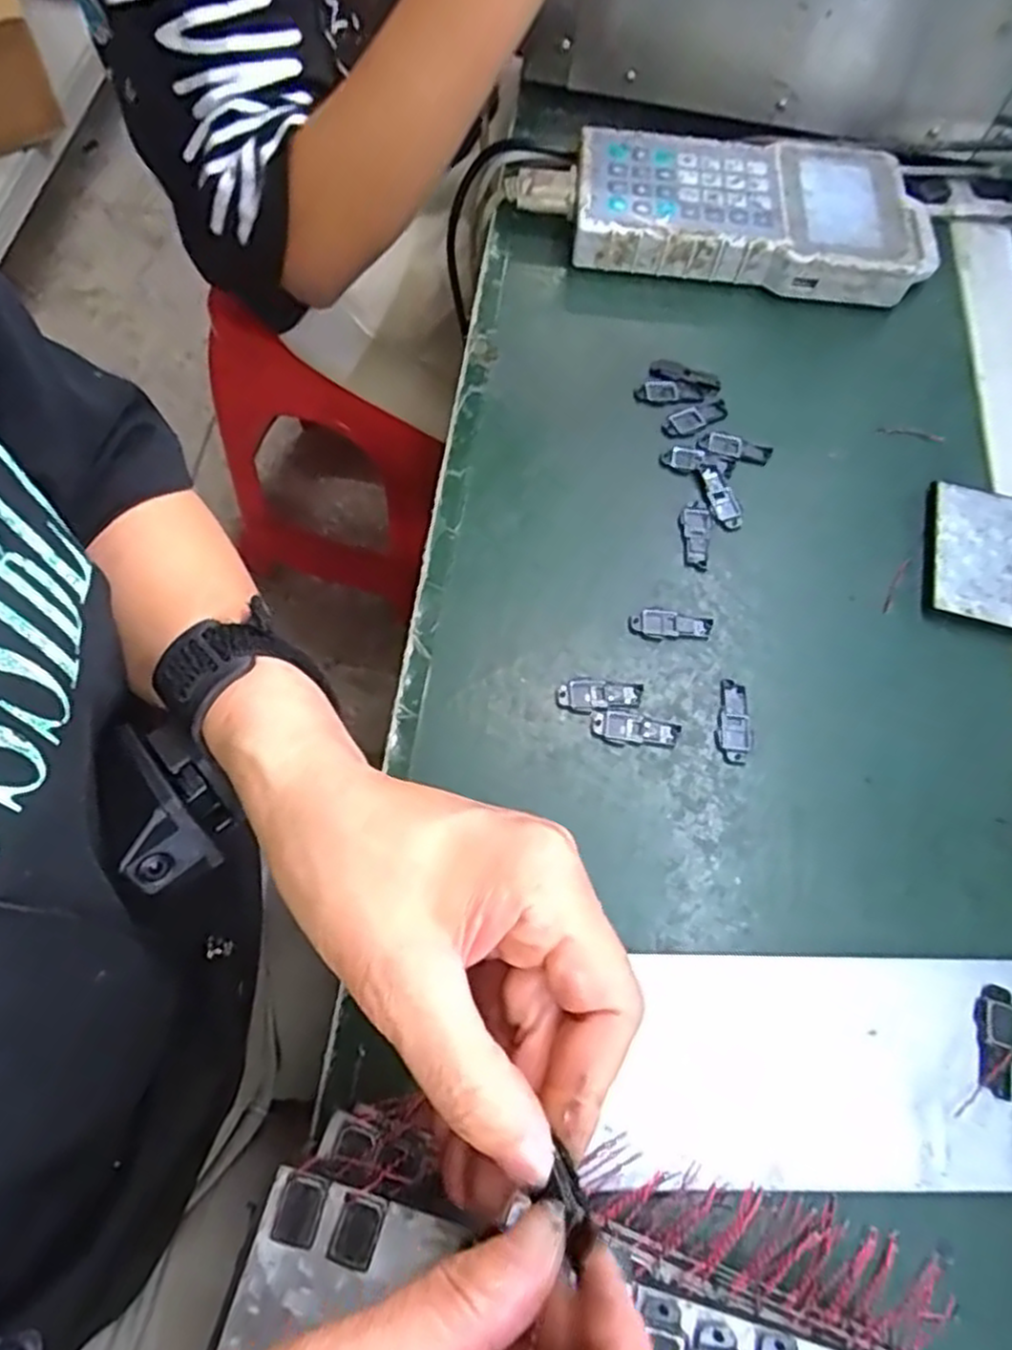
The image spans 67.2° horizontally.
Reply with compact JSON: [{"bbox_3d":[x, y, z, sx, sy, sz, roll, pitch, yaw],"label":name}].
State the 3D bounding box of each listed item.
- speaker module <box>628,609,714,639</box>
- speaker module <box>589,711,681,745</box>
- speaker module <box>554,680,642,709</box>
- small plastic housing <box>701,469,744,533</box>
[{"bbox_3d":[0.080,-0.024,0.371,0.040,0.004,0.014,8,66,1],"label":"speaker module"},{"bbox_3d":[0.060,0.024,0.350,0.040,0.004,0.014,8,66,0],"label":"speaker module"},{"bbox_3d":[0.044,0.009,0.355,0.040,0.004,0.014,3,66,-1],"label":"speaker module"},{"bbox_3d":[0.115,-0.094,0.406,0.014,0.004,0.037,-18,68,-11],"label":"small plastic housing"}]

